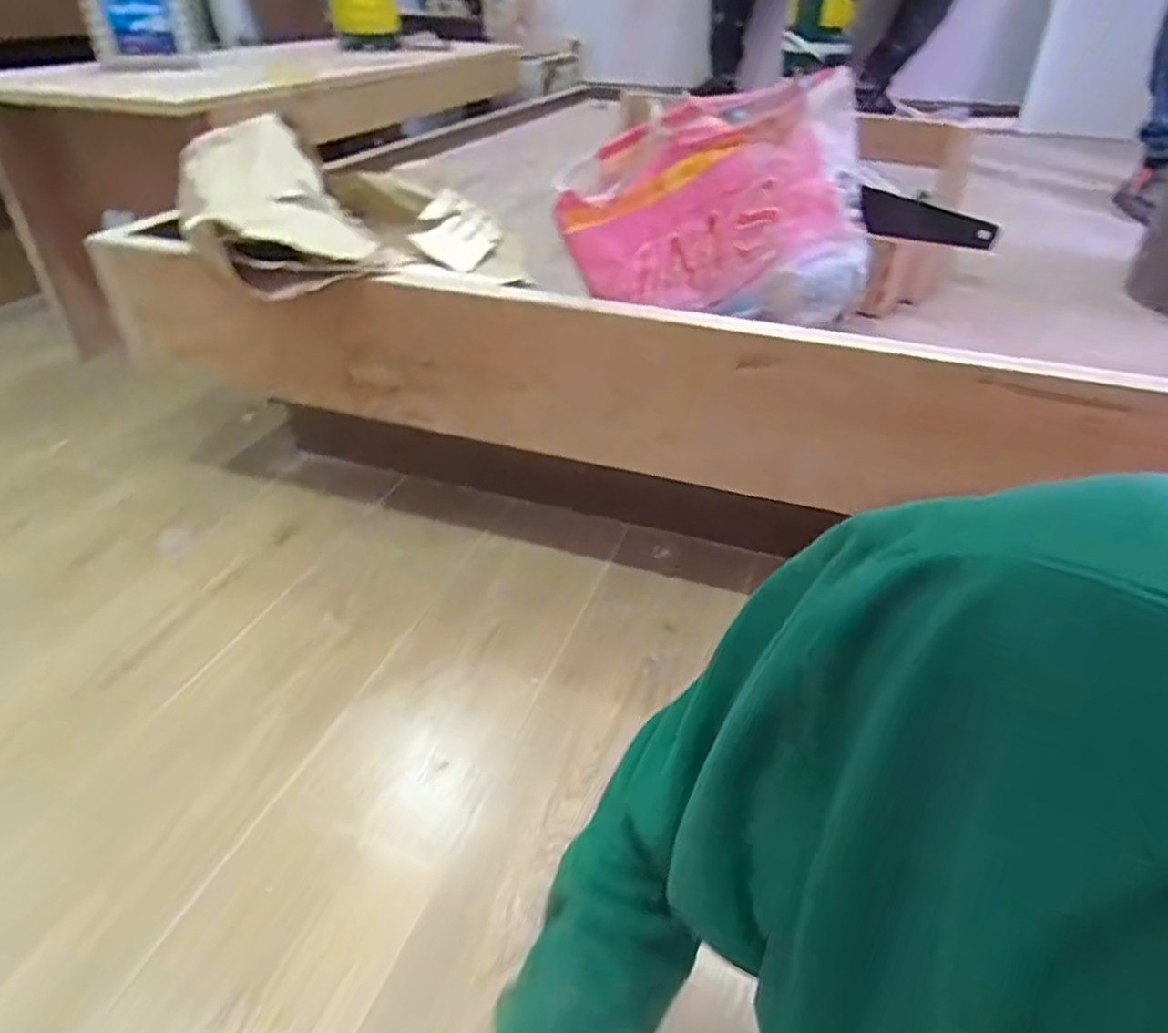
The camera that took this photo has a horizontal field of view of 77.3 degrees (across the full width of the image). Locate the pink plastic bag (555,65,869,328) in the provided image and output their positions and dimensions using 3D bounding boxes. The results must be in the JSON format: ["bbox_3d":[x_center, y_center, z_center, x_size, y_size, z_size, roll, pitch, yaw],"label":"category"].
[{"bbox_3d":[0.153,-0.358,0.830,0.330,0.211,0.170,5,37,6],"label":"pink plastic bag"}]

